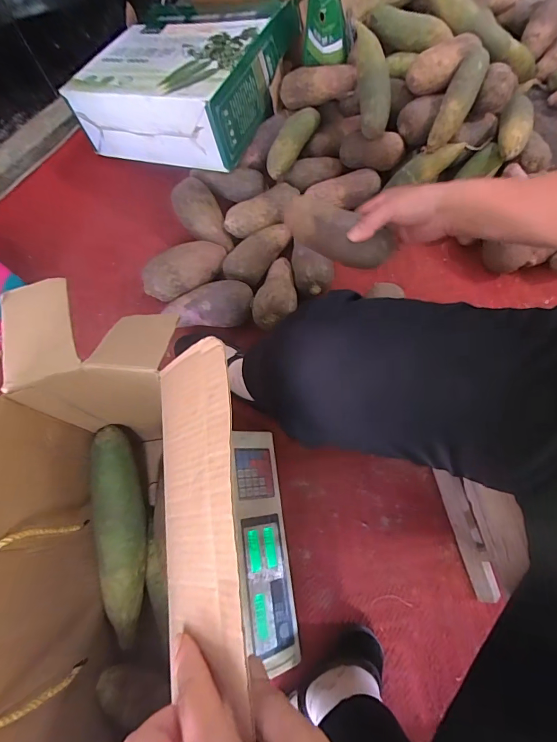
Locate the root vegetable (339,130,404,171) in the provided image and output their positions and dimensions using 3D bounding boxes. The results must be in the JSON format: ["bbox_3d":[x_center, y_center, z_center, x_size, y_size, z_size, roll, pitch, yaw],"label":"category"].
[{"bbox_3d":[0.181,-0.445,0.760,0.130,0.060,0.057,20,73,29],"label":"root vegetable"}]

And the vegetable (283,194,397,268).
[{"bbox_3d":[0.075,-0.177,0.484,0.143,0.049,0.051,28,75,7],"label":"vegetable"}]

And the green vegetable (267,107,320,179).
[{"bbox_3d":[0.023,-0.452,0.759,0.051,0.054,0.192,25,74,9],"label":"green vegetable"}]

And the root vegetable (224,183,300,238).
[{"bbox_3d":[-0.030,-0.316,0.745,0.157,0.047,0.057,-29,74,-7],"label":"root vegetable"}]

